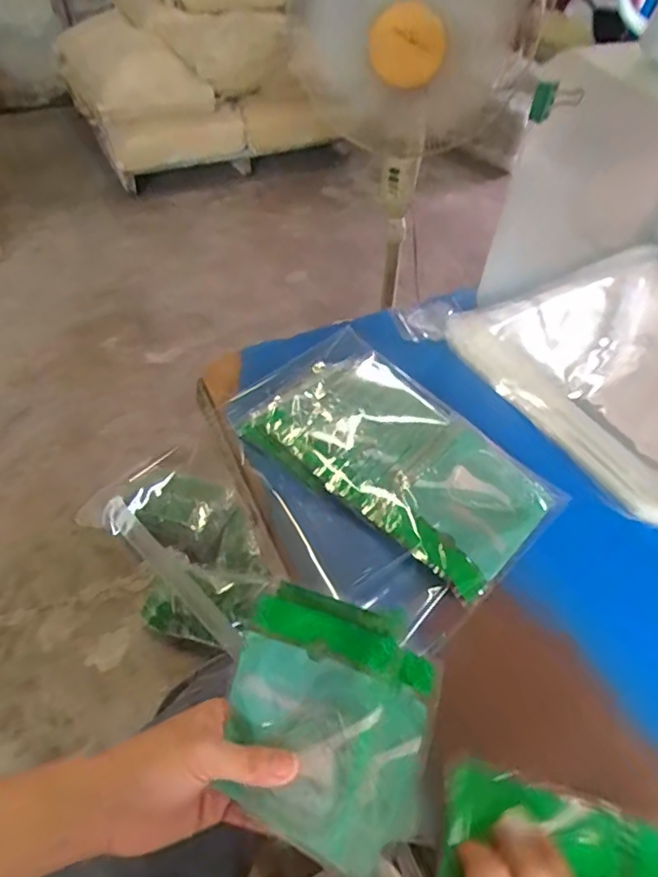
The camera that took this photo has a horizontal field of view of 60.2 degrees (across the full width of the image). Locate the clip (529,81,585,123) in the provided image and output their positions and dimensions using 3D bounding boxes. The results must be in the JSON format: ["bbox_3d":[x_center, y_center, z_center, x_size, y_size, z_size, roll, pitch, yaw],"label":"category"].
[{"bbox_3d":[0.218,-0.326,0.543,0.067,0.034,0.016,-31,56,-25],"label":"clip"}]

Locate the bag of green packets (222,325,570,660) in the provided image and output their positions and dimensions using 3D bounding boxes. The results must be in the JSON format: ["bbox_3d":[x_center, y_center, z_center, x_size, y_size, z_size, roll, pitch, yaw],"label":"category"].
[{"bbox_3d":[0.037,0.026,0.536,0.220,0.055,0.308,-31,56,-25],"label":"bag of green packets"}]

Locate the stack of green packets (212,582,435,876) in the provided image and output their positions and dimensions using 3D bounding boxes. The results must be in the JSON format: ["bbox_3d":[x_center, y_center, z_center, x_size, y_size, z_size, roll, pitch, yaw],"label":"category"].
[{"bbox_3d":[-0.003,0.180,0.366,0.131,0.011,0.145,8,73,23],"label":"stack of green packets"}]

